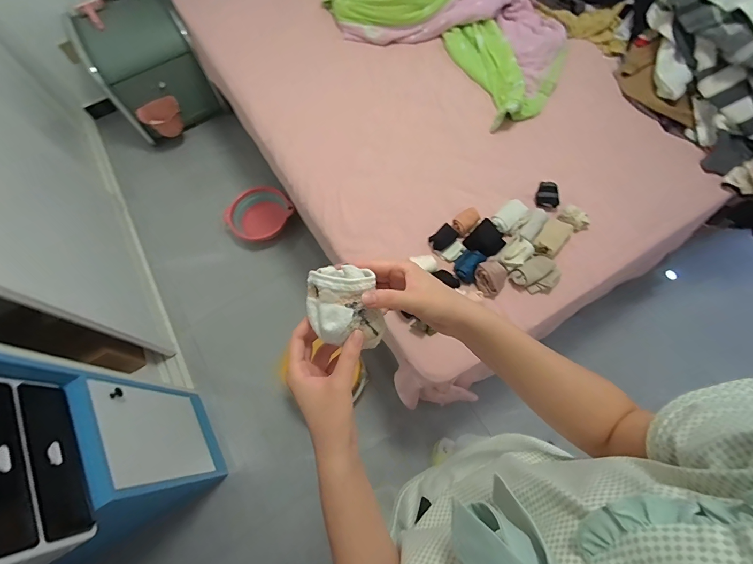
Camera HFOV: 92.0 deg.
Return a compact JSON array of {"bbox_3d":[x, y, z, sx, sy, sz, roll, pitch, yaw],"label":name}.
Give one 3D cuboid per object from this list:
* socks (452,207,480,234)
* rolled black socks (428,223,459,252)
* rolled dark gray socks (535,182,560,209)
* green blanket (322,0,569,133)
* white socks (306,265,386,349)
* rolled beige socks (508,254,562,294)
[{"bbox_3d":[0.241,-0.164,0.985,0.074,0.033,0.051,-40,71,-13],"label":"socks"},{"bbox_3d":[0.180,-0.120,0.976,0.075,0.024,0.049,-37,71,-12],"label":"rolled black socks"},{"bbox_3d":[0.472,-0.239,0.996,0.064,0.038,0.069,12,69,7],"label":"rolled dark gray socks"},{"bbox_3d":[0.230,-0.944,1.211,0.918,0.180,0.552,36,74,16],"label":"green blanket"},{"bbox_3d":[-0.030,0.023,0.342,0.067,0.048,0.067,-7,68,0],"label":"white socks"},{"bbox_3d":[0.402,-0.016,0.916,0.111,0.033,0.093,-36,71,-11],"label":"rolled beige socks"}]

